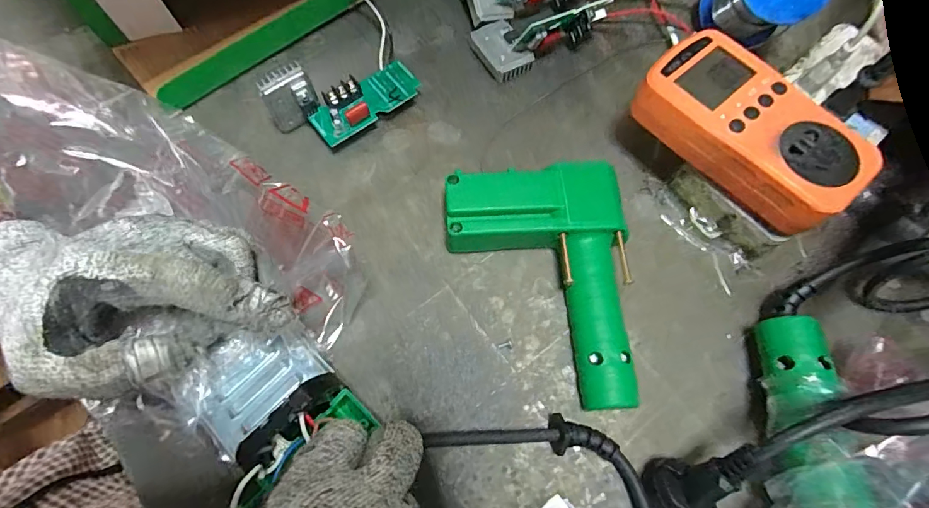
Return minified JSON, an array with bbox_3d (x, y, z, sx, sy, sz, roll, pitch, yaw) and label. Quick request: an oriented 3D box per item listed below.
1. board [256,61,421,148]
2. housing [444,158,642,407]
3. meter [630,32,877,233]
[{"bbox_3d":[-0.079,-0.105,0.304,0.101,0.045,0.044,-24,73,-10],"label":"board"},{"bbox_3d":[0.047,0.019,0.270,0.105,0.029,0.144,-4,70,-4],"label":"housing"},{"bbox_3d":[0.167,-0.074,0.266,0.062,0.036,0.125,-42,75,-15],"label":"meter"}]

